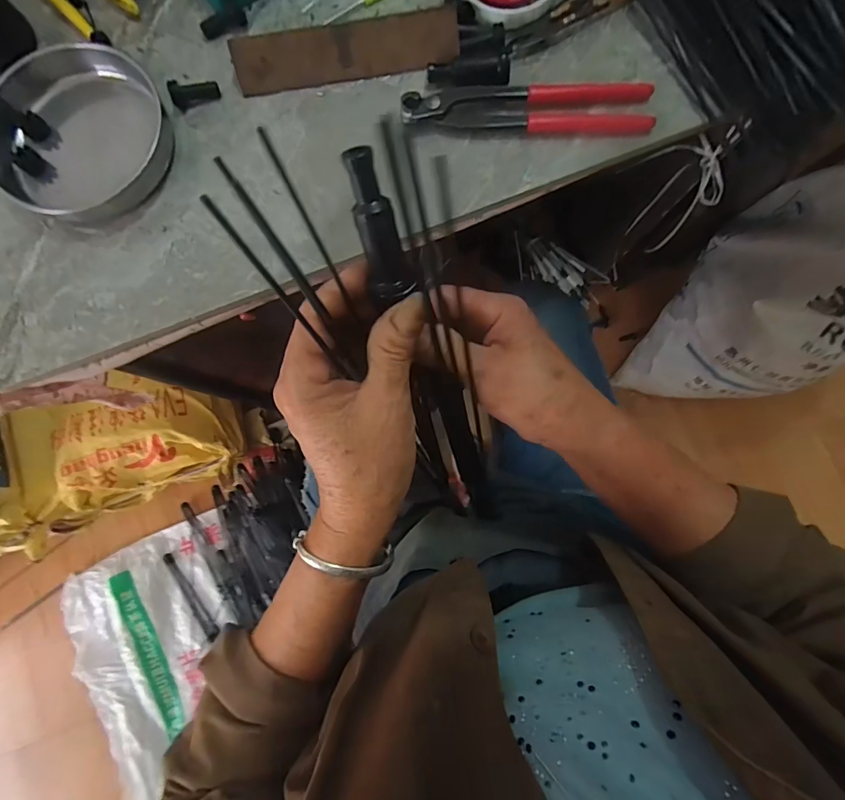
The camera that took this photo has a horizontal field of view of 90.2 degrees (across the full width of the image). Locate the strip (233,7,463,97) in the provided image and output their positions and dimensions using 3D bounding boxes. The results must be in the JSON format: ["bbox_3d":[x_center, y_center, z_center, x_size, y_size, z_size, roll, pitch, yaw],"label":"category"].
[{"bbox_3d":[-0.061,-0.280,0.340,0.179,0.037,0.006,-9,44,0],"label":"strip"}]

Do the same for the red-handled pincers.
[{"bbox_3d":[0.084,-0.236,0.338,0.197,0.017,0.040,0,83,2],"label":"red-handled pincers"}]

